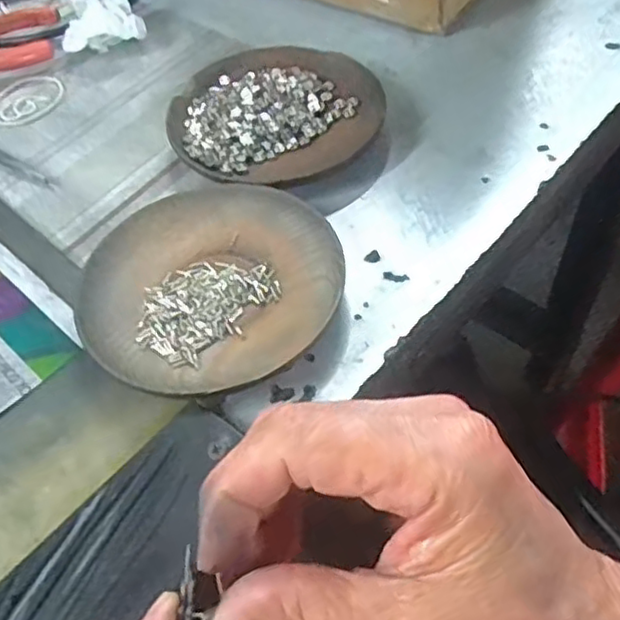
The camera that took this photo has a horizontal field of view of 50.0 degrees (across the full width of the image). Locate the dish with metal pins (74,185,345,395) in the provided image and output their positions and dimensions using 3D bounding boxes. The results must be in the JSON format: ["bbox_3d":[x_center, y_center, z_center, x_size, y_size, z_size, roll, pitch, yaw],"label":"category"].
[{"bbox_3d":[-0.045,-0.012,0.301,0.112,0.015,0.111,-2,53,3],"label":"dish with metal pins"}]

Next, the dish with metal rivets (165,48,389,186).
[{"bbox_3d":[-0.022,-0.110,0.369,0.111,0.021,0.108,-2,53,3],"label":"dish with metal rivets"}]

